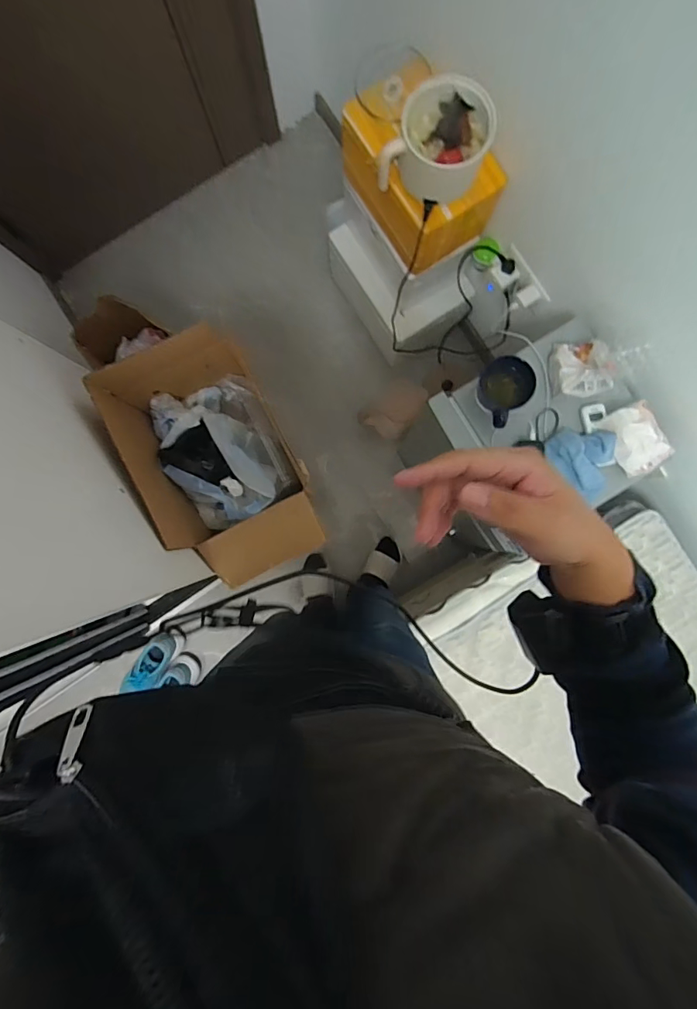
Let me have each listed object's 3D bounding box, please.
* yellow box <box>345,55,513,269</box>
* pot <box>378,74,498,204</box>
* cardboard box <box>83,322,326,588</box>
[{"bbox_3d":[0.160,-0.776,1.063,0.269,0.234,0.334,-37,87,-1],"label":"yellow box"},{"bbox_3d":[0.184,-0.723,0.916,0.183,0.108,0.193,0,87,1],"label":"pot"},{"bbox_3d":[-0.262,-0.093,0.957,0.253,0.310,0.476,-29,87,-1],"label":"cardboard box"}]

